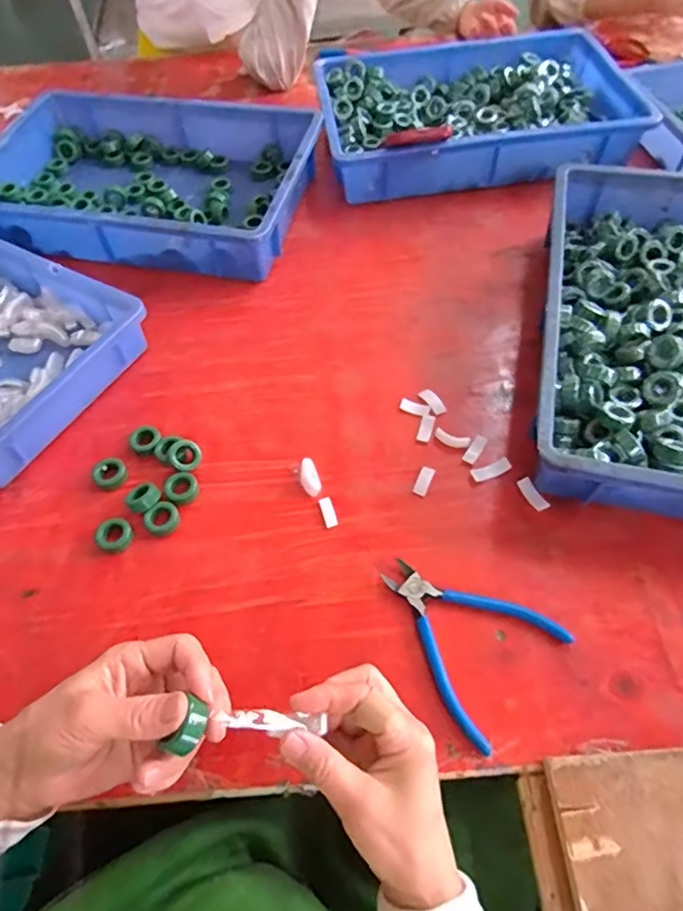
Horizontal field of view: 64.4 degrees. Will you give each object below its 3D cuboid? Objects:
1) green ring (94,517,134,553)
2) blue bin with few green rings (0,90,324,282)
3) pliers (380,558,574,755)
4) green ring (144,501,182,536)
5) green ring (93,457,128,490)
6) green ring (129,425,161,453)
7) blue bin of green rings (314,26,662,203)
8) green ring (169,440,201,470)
[{"bbox_3d":[-0.208,0.073,0.495,0.031,0.012,0.032,-2,57,2],"label":"green ring"},{"bbox_3d":[-0.260,-0.375,0.742,0.432,0.079,0.289,9,58,9],"label":"blue bin with few green rings"},{"bbox_3d":[0.093,0.140,0.438,0.141,0.007,0.112,37,66,24],"label":"pliers"},{"bbox_3d":[-0.165,0.058,0.500,0.027,0.011,0.031,34,65,23],"label":"green ring"},{"bbox_3d":[-0.225,0.018,0.530,0.031,0.010,0.032,-2,57,2],"label":"green ring"},{"bbox_3d":[-0.199,-0.016,0.548,0.030,0.009,0.034,-27,59,-14],"label":"green ring"},{"bbox_3d":[0.189,-0.498,0.792,0.433,0.076,0.333,-6,56,0],"label":"blue bin of green rings"},{"bbox_3d":[-0.152,0.000,0.527,0.030,0.029,0.008,-48,24,-14],"label":"green ring"}]

